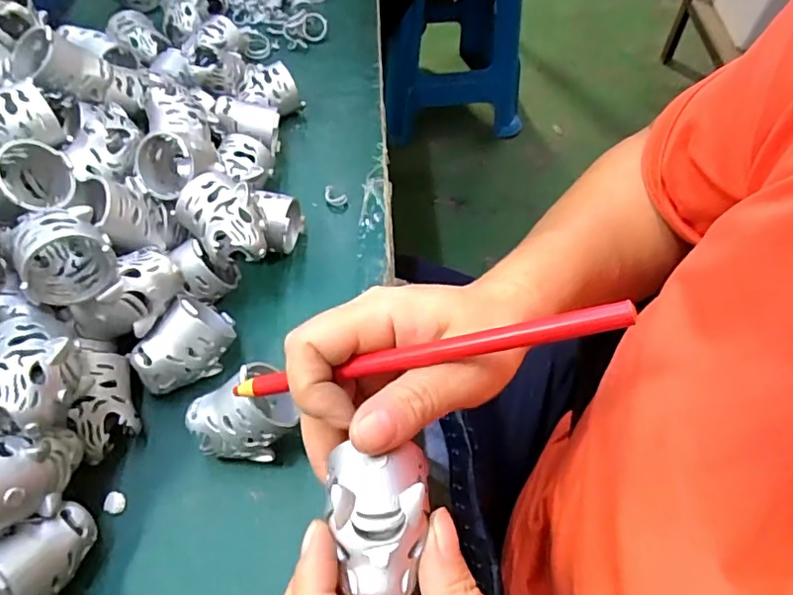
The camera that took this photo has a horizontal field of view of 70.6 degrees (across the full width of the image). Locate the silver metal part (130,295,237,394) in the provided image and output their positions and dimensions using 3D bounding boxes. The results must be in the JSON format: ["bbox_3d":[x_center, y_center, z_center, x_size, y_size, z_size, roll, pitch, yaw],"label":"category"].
[{"bbox_3d":[-0.115,0.026,0.311,0.036,0.044,0.057,24,59,16],"label":"silver metal part"}]

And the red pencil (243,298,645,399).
[{"bbox_3d":[0.006,0.023,0.217,0.162,0.005,0.008,-13,53,19],"label":"red pencil"}]

